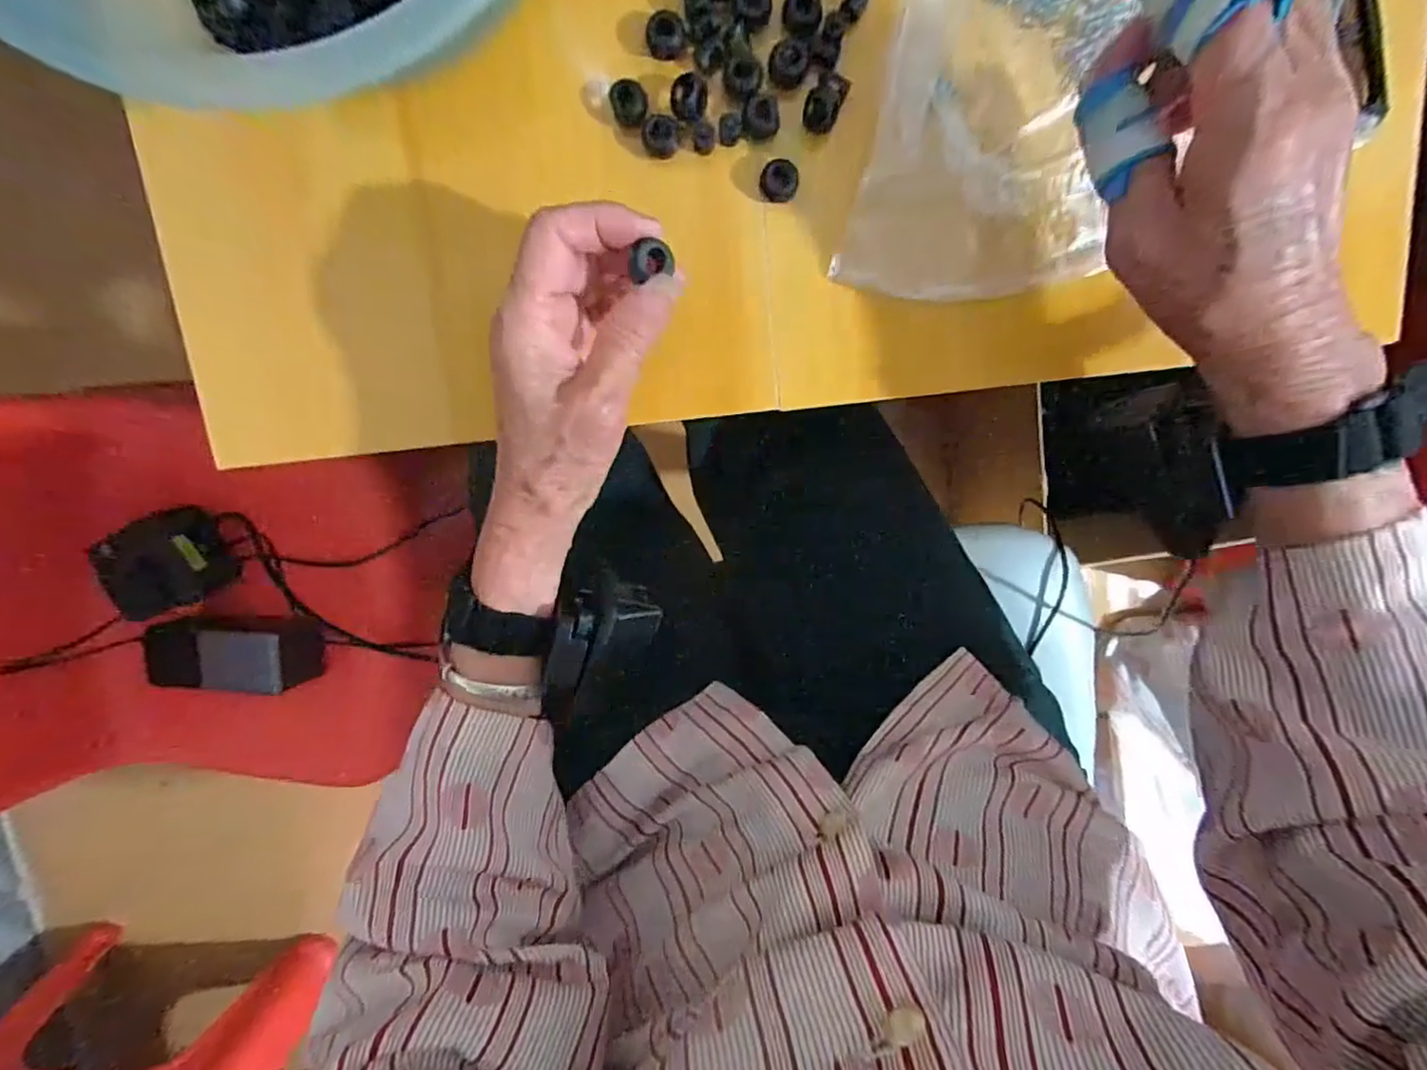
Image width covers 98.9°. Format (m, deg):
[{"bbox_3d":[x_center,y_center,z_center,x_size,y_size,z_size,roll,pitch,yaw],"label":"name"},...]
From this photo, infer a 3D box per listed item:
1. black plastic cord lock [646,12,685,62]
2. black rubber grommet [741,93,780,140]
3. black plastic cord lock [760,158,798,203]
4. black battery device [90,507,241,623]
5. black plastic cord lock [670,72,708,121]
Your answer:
[{"bbox_3d":[-0.021,-0.221,0.271,0.017,0.008,0.015,3,100,0],"label":"black plastic cord lock"},{"bbox_3d":[0.022,-0.190,0.277,0.017,0.007,0.016,0,100,0],"label":"black rubber grommet"},{"bbox_3d":[0.031,-0.164,0.282,0.017,0.010,0.016,0,100,0],"label":"black plastic cord lock"},{"bbox_3d":[-0.461,0.022,0.515,0.101,0.024,0.079,-19,99,4],"label":"black battery device"},{"bbox_3d":[-0.011,-0.198,0.276,0.017,0.010,0.016,0,100,0],"label":"black plastic cord lock"}]

